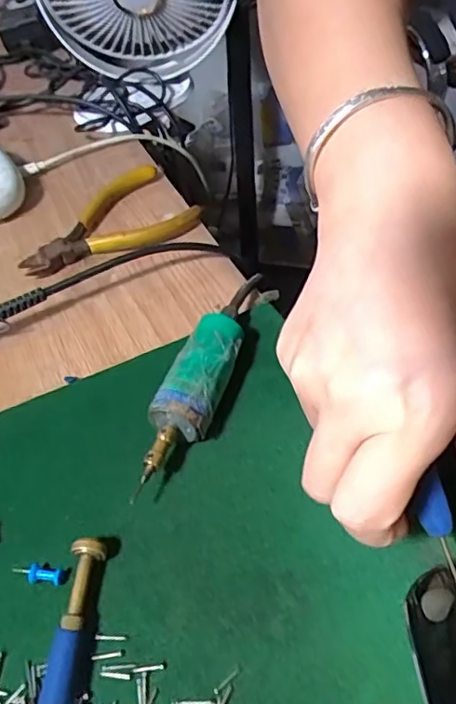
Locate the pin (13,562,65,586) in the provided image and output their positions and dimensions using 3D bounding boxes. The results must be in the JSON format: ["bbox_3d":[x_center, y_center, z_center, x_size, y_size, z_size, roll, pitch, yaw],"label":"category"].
[{"bbox_3d":[-0.081,0.093,0.240,0.023,0.008,0.009,9,51,14],"label":"pin"}]

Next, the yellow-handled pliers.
[{"bbox_3d":[-0.085,-0.086,0.390,0.118,0.014,0.077,-30,53,-18],"label":"yellow-handled pliers"}]

